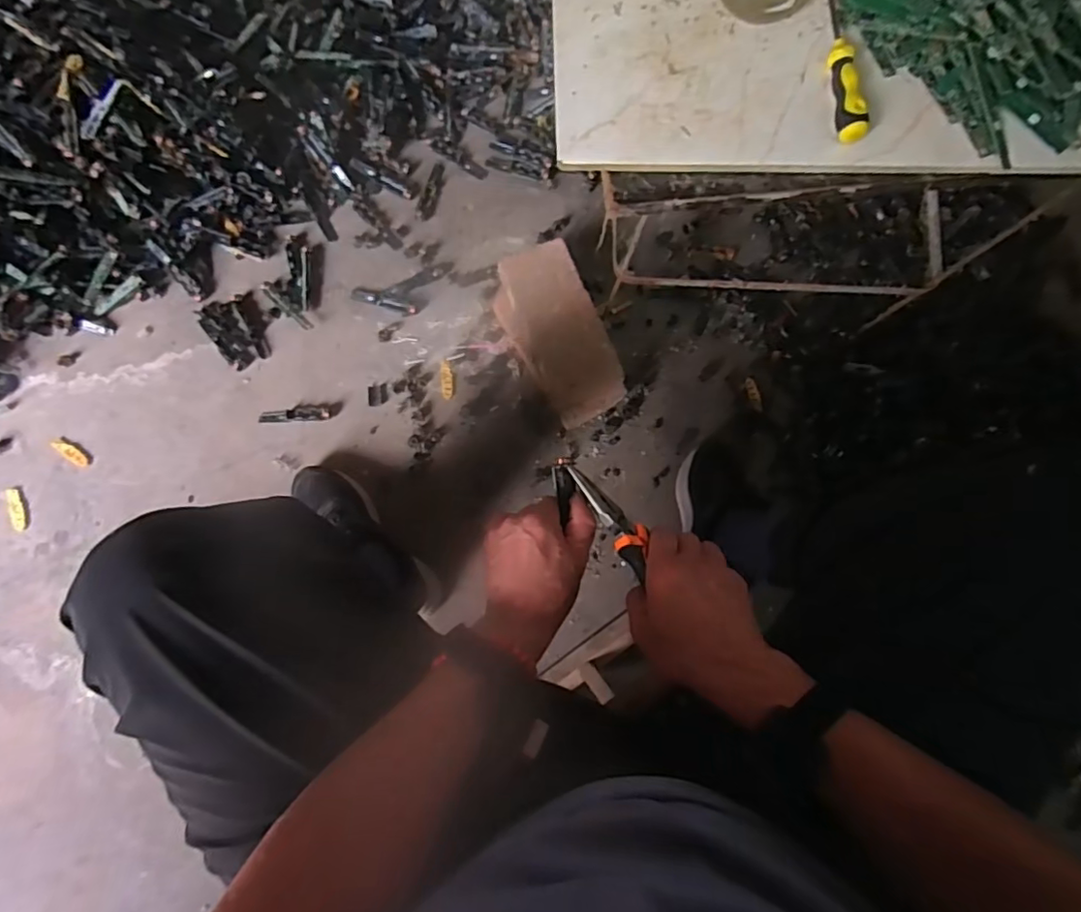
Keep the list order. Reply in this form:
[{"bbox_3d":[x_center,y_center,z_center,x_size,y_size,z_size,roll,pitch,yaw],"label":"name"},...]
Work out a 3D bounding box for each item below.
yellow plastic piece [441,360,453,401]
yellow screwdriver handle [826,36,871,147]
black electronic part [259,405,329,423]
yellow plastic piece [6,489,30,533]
[{"bbox_3d":[-0.140,-0.114,0.865,0.017,0.006,0.061,-6,84,-6],"label":"yellow plastic piece"},{"bbox_3d":[0.233,-0.282,0.439,0.018,0.021,0.081,-8,79,-4],"label":"yellow screwdriver handle"},{"bbox_3d":[-0.360,-0.062,0.849,0.097,0.016,0.025,-2,83,-6],"label":"black electronic part"},{"bbox_3d":[-0.734,0.076,0.810,0.018,0.008,0.063,-18,80,-6],"label":"yellow plastic piece"}]

